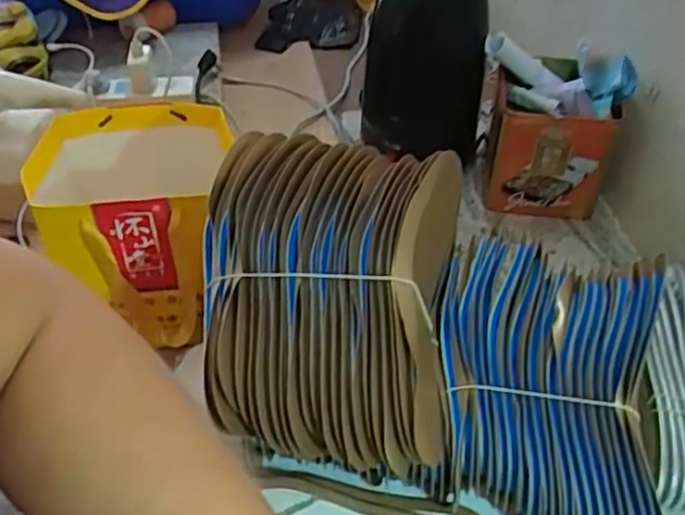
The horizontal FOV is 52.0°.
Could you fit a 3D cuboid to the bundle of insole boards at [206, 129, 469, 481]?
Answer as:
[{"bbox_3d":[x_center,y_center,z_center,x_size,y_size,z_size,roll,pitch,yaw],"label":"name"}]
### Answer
[{"bbox_3d":[-0.010,0.025,0.553,0.192,0.119,0.236,5,44,3],"label":"bundle of insole boards"}]

